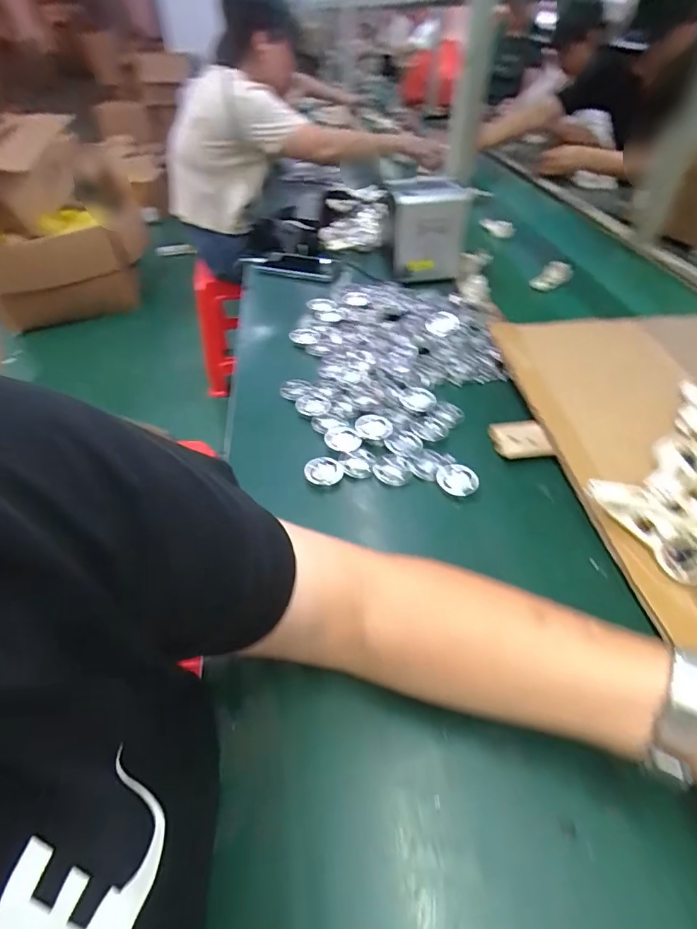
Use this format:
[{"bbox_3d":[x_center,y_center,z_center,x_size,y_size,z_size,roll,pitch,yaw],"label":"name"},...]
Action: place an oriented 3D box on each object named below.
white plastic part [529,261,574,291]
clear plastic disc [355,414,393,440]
[{"bbox_3d":[0.396,-0.363,0.882,0.078,0.045,0.030,-37,16,9],"label":"white plastic part"},{"bbox_3d":[0.031,-0.044,0.540,0.042,0.012,0.035,7,47,11],"label":"clear plastic disc"}]

